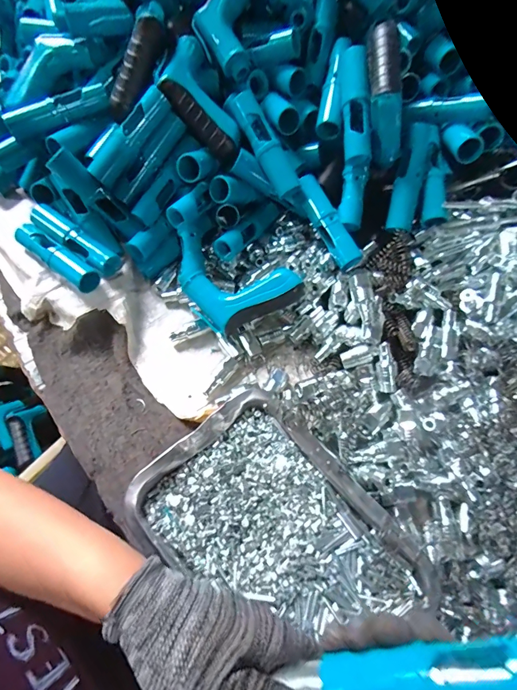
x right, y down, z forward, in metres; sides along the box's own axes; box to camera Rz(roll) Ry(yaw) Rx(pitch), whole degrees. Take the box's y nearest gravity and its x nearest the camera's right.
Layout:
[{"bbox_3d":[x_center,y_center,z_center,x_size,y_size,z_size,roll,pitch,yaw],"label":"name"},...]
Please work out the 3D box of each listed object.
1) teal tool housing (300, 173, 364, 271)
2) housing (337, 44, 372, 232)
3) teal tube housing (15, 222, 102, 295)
[{"bbox_3d":[0.082,-0.146,0.453,0.028,0.026,0.118,-26,84,-16],"label":"teal tool housing"},{"bbox_3d":[0.114,-0.238,0.441,0.034,0.037,0.198,-2,98,-5],"label":"housing"},{"bbox_3d":[-0.237,-0.102,0.450,0.124,0.035,0.030,34,65,14],"label":"teal tube housing"}]

